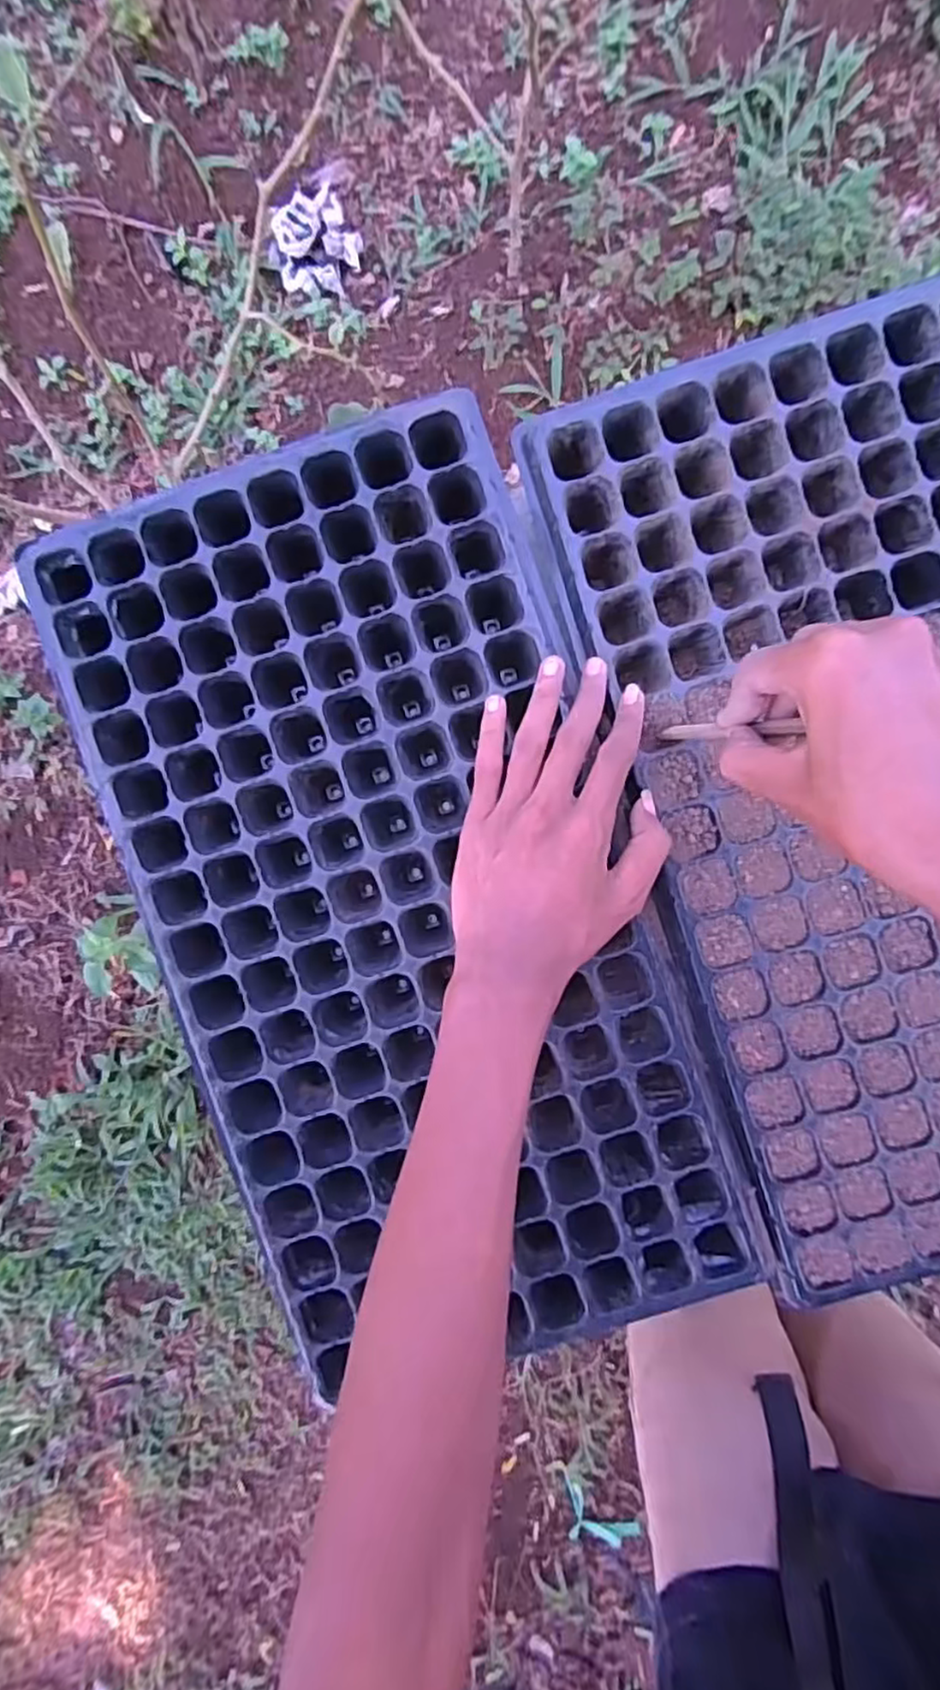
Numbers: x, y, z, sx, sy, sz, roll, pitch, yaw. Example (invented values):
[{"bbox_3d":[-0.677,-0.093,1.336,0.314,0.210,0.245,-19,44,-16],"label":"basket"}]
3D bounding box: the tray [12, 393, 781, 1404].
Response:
[{"bbox_3d":[-0.038,0.032,0.397,0.275,0.060,0.510,-19,94,3],"label":"tray"}]

